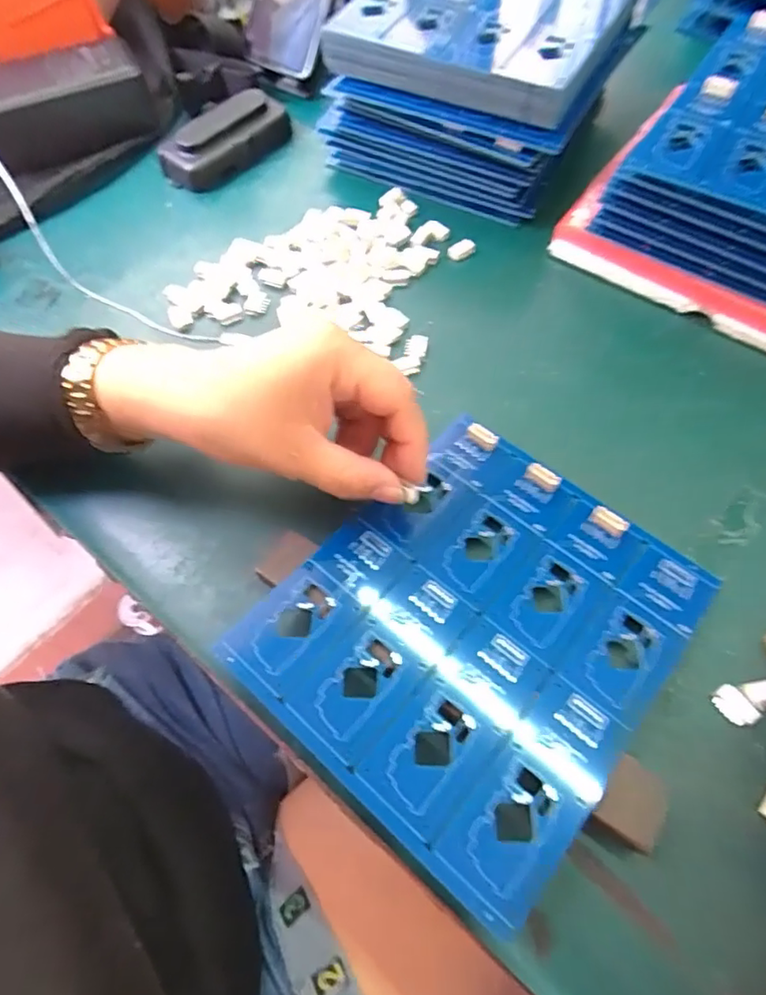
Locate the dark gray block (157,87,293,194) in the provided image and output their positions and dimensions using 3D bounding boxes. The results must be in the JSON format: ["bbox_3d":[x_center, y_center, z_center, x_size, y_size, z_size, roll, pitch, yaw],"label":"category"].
[{"bbox_3d":[-0.119,-0.277,0.445,0.050,0.033,0.103,37,70,19],"label":"dark gray block"}]

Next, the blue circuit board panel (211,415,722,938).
[{"bbox_3d":[0.045,0.057,0.269,0.160,0.005,0.185,36,62,20],"label":"blue circuit board panel"}]

